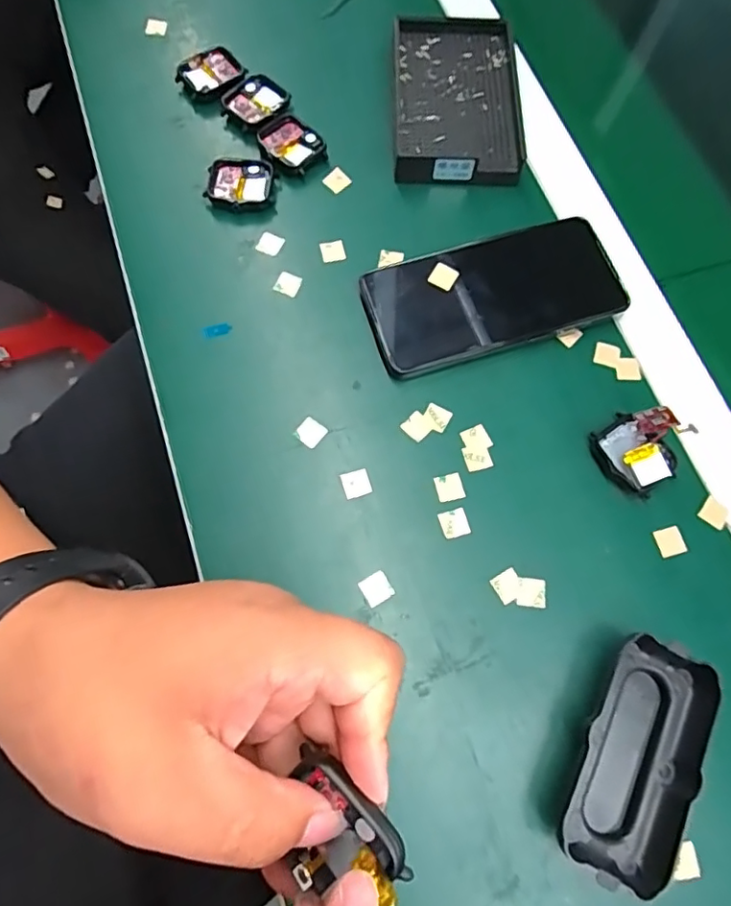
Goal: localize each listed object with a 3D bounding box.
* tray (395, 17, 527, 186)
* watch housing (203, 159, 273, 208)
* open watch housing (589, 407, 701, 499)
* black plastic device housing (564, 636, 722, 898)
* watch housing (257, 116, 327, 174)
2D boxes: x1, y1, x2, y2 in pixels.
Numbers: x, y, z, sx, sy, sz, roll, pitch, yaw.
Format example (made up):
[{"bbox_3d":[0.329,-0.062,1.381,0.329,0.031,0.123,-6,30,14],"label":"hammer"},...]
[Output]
[{"bbox_3d":[0.067,-0.263,0.421,0.089,0.023,0.141,2,71,-2],"label":"tray"},{"bbox_3d":[-0.089,-0.189,0.396,0.044,0.011,0.038,5,71,-1],"label":"watch housing"},{"bbox_3d":[0.161,-0.002,0.329,0.038,0.035,0.045,-36,76,-13],"label":"open watch housing"},{"bbox_3d":[0.138,0.153,0.282,0.050,0.024,0.110,29,72,7],"label":"black plastic device housing"},{"bbox_3d":[-0.053,-0.222,0.407,0.036,0.009,0.043,-41,77,-14],"label":"watch housing"}]

